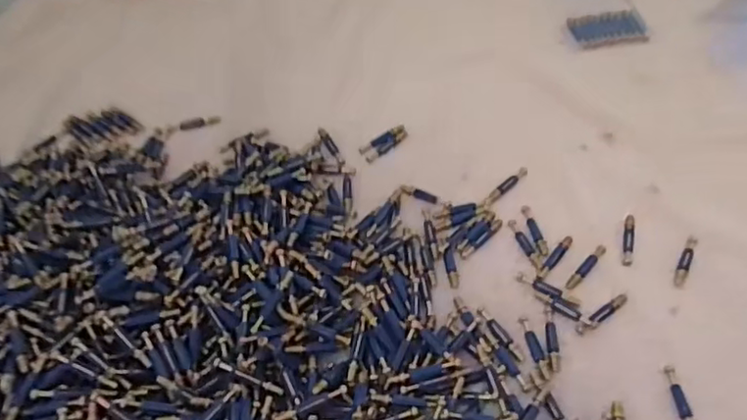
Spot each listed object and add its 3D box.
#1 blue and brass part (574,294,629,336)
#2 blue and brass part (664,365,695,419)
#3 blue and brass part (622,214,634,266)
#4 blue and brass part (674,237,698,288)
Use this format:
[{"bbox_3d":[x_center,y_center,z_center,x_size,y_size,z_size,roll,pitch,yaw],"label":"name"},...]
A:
[{"bbox_3d":[0.136,0.061,0.382,0.041,0.004,0.007,-29,55,-20],"label":"blue and brass part"},{"bbox_3d":[0.166,0.102,0.346,0.008,0.004,0.041,-5,51,-2],"label":"blue and brass part"},{"bbox_3d":[0.166,0.018,0.420,0.007,0.004,0.042,13,52,12],"label":"blue and brass part"},{"bbox_3d":[0.198,0.032,0.410,0.008,0.004,0.041,22,55,19],"label":"blue and brass part"}]

